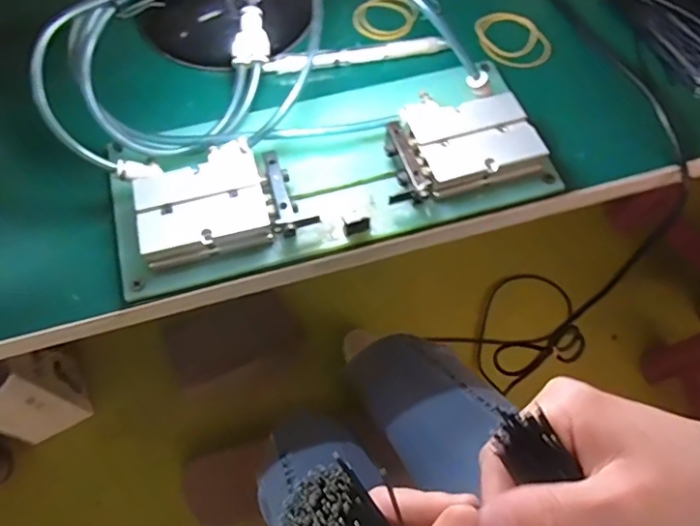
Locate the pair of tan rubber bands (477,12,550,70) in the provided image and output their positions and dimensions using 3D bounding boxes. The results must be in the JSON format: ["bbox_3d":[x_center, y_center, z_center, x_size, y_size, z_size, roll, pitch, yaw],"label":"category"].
[{"bbox_3d":[0.128,-0.175,0.437,0.048,0.005,0.064,-29,67,-14],"label":"pair of tan rubber bands"}]

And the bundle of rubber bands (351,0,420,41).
[{"bbox_3d":[0.028,-0.198,0.447,0.048,0.010,0.045,18,65,8],"label":"bundle of rubber bands"}]

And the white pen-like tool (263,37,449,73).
[{"bbox_3d":[0.005,-0.156,0.419,0.136,0.011,0.011,-11,64,-6],"label":"white pen-like tool"}]

